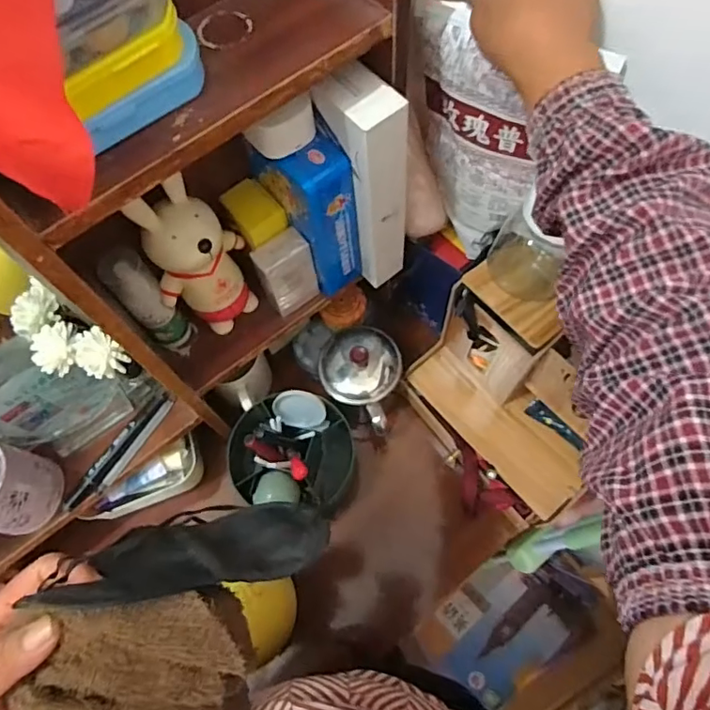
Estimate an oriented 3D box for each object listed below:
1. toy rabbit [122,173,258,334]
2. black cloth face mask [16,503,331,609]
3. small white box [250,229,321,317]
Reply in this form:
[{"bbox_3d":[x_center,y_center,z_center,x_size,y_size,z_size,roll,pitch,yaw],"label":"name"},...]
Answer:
[{"bbox_3d":[-0.149,-0.085,0.513,0.072,0.176,0.061,-8,67,-1],"label":"toy rabbit"},{"bbox_3d":[-0.089,0.115,0.312,0.072,0.164,0.014,15,100,41],"label":"black cloth face mask"},{"bbox_3d":[-0.072,-0.083,0.557,0.056,0.093,0.029,-31,69,-10],"label":"small white box"}]

